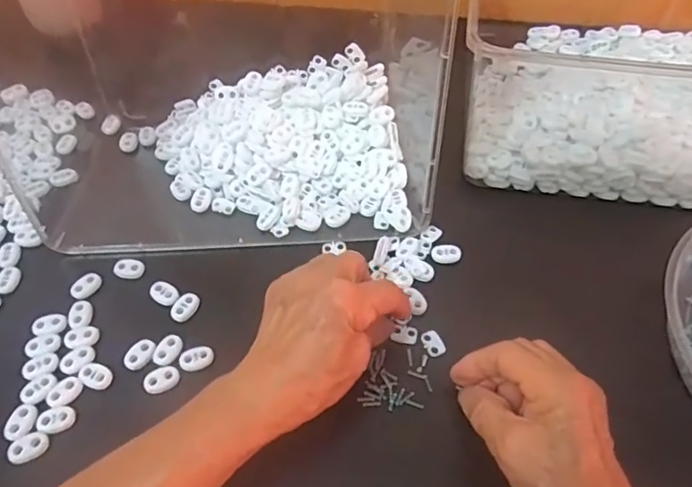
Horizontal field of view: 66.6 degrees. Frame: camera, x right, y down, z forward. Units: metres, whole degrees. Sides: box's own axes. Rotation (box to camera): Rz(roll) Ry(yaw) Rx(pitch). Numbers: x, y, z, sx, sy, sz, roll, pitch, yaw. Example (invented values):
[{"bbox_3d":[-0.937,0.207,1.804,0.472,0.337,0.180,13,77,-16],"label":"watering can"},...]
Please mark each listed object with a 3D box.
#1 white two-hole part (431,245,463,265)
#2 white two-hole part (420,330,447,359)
[{"bbox_3d":[0.078,0.008,0.409,0.022,0.007,0.014,-9,54,-7],"label":"white two-hole part"},{"bbox_3d":[0.061,0.069,0.367,0.014,0.004,0.020,-23,57,-17],"label":"white two-hole part"}]

